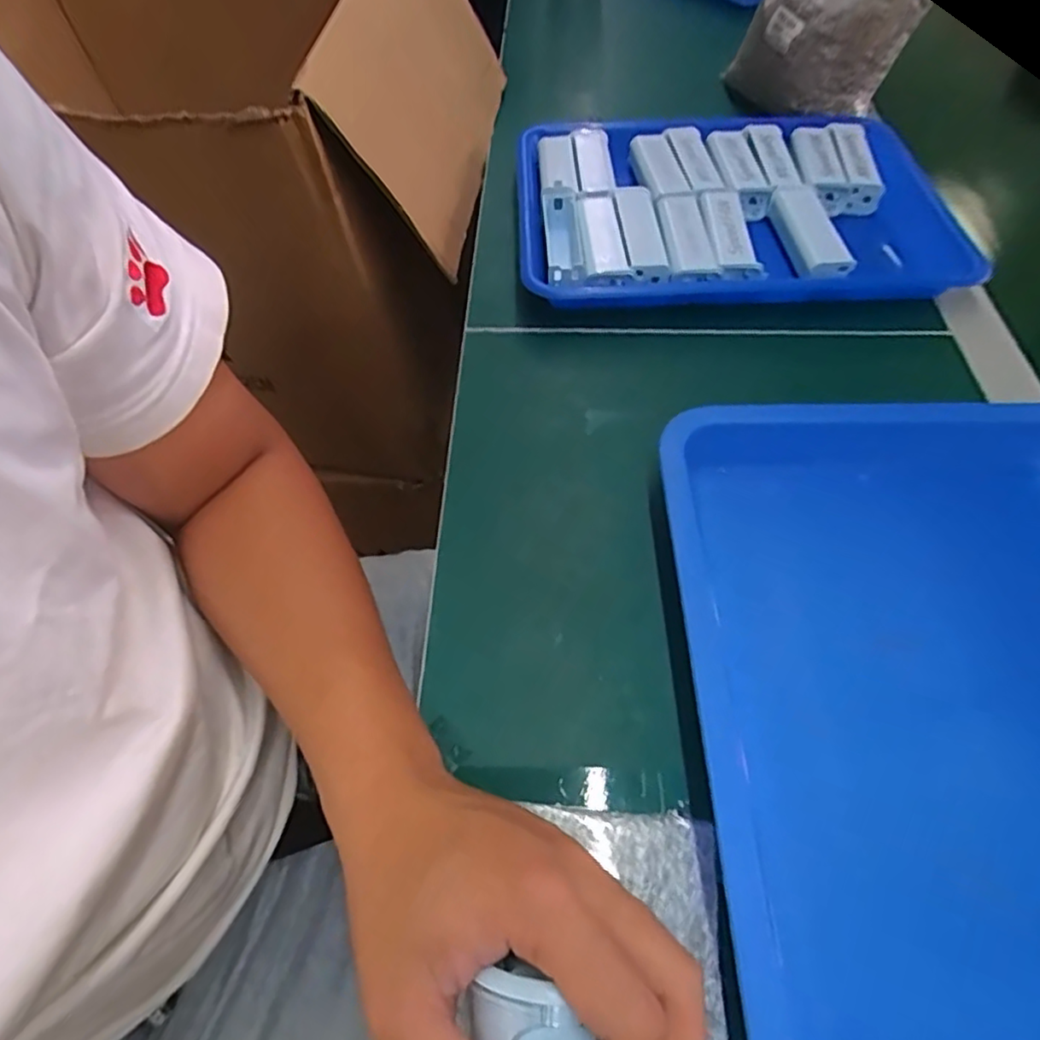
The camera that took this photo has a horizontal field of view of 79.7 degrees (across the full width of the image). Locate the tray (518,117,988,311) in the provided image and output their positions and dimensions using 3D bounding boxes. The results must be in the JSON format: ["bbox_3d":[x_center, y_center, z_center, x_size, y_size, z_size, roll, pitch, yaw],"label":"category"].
[{"bbox_3d":[0.171,-0.260,0.510,0.341,0.038,0.246,-1,57,-1],"label":"tray"}]

